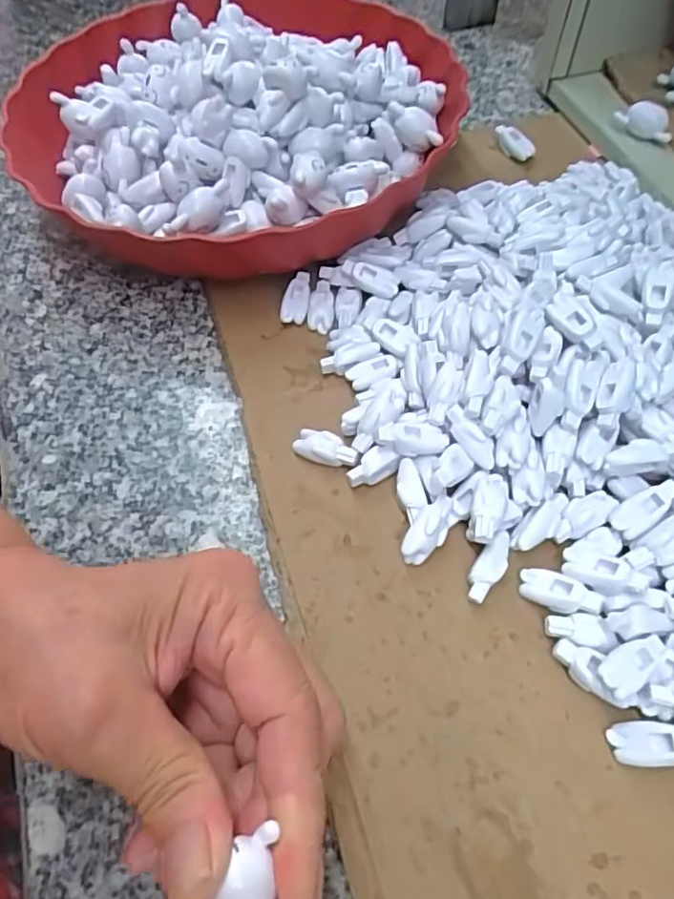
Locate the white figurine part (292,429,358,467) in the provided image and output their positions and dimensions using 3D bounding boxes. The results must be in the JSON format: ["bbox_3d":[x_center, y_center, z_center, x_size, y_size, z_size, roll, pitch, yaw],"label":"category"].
[{"bbox_3d":[-0.005,0.000,0.266,0.028,0.009,0.012,16,61,13],"label":"white figurine part"}]

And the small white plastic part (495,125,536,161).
[{"bbox_3d":[0.107,-0.186,0.376,0.008,0.013,0.028,-39,65,-18],"label":"small white plastic part"}]

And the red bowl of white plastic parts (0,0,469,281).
[{"bbox_3d":[-0.050,-0.191,0.346,0.238,0.072,0.232,-1,59,2],"label":"red bowl of white plastic parts"}]

